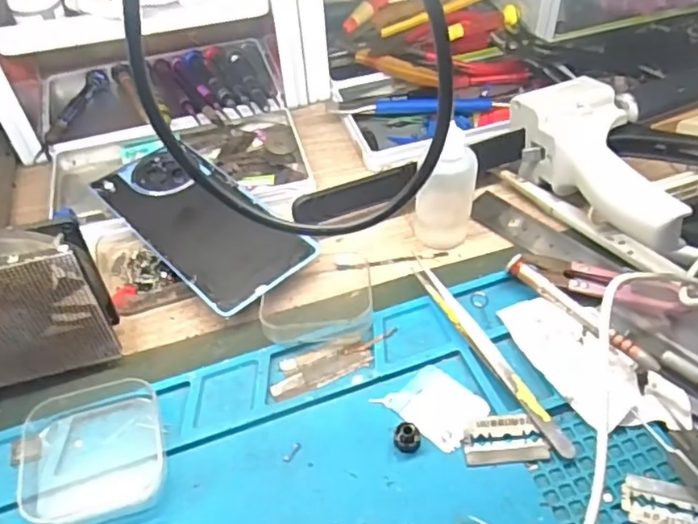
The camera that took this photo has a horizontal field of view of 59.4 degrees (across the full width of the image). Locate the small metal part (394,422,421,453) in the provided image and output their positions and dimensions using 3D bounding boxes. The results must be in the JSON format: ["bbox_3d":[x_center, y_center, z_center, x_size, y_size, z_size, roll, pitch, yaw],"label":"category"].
[{"bbox_3d":[0.028,0.084,0.293,0.013,0.010,0.011,6,50,8],"label":"small metal part"}]

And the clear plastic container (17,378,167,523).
[{"bbox_3d":[-0.122,0.087,0.293,0.062,0.016,0.069,-14,50,-10],"label":"clear plastic container"}]

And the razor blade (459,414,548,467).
[{"bbox_3d":[0.075,0.086,0.295,0.039,0.004,0.023,-4,60,-1],"label":"razor blade"}]

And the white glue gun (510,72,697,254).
[{"bbox_3d":[0.157,-0.055,0.372,0.060,0.062,0.149,-13,50,-9],"label":"white glue gun"}]

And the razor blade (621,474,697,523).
[{"bbox_3d":[0.144,0.108,0.271,0.040,0.004,0.023,8,51,14],"label":"razor blade"}]

